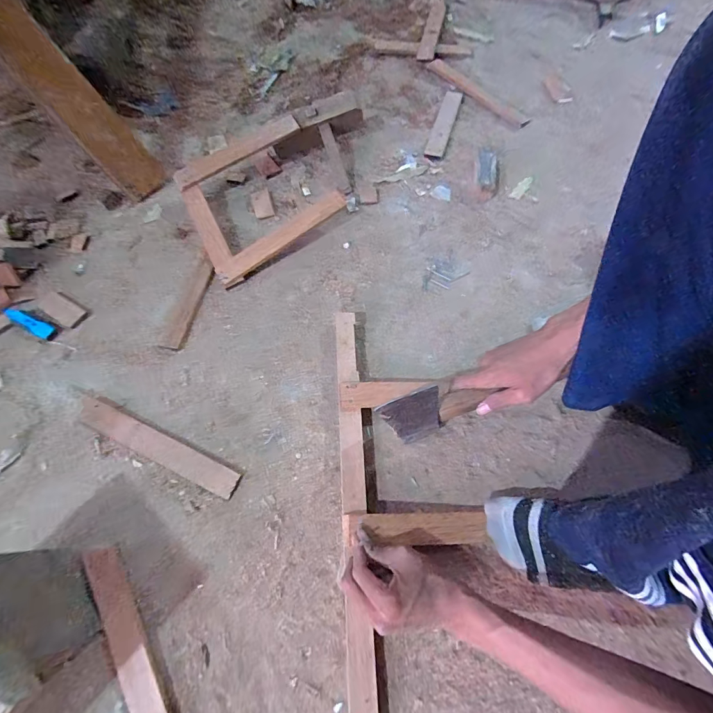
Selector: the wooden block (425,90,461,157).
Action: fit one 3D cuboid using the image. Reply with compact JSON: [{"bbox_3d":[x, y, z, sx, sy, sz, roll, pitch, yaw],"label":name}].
[{"bbox_3d":[0.190,-0.507,0.798,0.036,0.010,0.213,17,67,7],"label":"wooden block"}]

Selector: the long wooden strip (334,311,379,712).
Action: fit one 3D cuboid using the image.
[{"bbox_3d":[0.007,0.342,0.404,0.034,0.020,0.877,-3,67,-2],"label":"long wooden strip"}]

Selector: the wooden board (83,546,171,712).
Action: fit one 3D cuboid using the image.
[{"bbox_3d":[-0.254,0.341,0.419,0.041,0.011,0.252,-29,69,-13],"label":"wooden board"}]

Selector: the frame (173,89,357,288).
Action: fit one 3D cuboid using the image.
[{"bbox_3d":[-0.122,-0.315,0.673,0.364,0.086,0.269,-25,68,-11],"label":"frame"}]

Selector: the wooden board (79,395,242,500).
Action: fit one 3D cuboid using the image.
[{"bbox_3d":[-0.278,0.120,0.513,0.260,0.008,0.039,23,68,10],"label":"wooden board"}]

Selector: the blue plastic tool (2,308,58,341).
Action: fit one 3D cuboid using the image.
[{"bbox_3d":[-0.523,-0.055,0.592,0.104,0.009,0.022,26,68,11],"label":"blue plastic tool"}]

